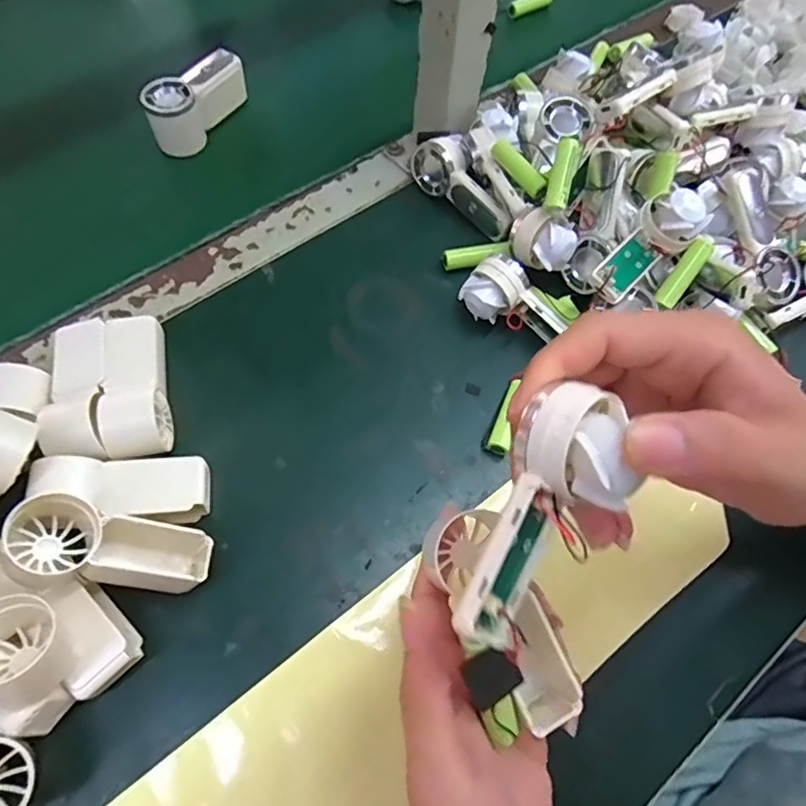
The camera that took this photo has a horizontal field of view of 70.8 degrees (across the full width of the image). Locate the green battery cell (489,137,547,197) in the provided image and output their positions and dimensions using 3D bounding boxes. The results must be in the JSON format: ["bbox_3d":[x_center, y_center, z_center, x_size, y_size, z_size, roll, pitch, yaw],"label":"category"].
[{"bbox_3d":[0.082,-0.167,0.400,0.013,0.011,0.055,-29,71,-15],"label":"green battery cell"}]

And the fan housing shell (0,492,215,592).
[{"bbox_3d":[-0.150,0.076,0.297,0.101,0.033,0.041,20,64,-30],"label":"fan housing shell"}]

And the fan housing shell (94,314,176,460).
[{"bbox_3d":[-0.163,-0.010,0.349,0.034,0.041,0.093,-13,68,-7],"label":"fan housing shell"}]

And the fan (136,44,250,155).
[{"bbox_3d":[-0.173,-0.253,0.475,0.037,0.046,0.092,30,70,10],"label":"fan"}]

